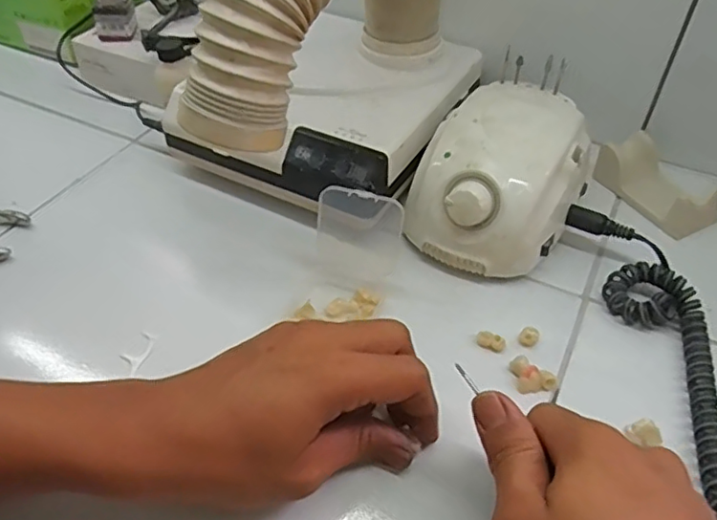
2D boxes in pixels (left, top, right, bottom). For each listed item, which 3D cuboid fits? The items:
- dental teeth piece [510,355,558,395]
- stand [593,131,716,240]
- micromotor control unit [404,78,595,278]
[{"bbox_3d":[0.104,0.069,0.352,0.023,0.010,0.023,1,45,-1],"label":"dental teeth piece"},{"bbox_3d":[0.237,-0.060,0.466,0.055,0.029,0.089,-20,49,-20],"label":"stand"},{"bbox_3d":[0.101,-0.059,0.425,0.103,0.081,0.134,27,50,24],"label":"micromotor control unit"}]

